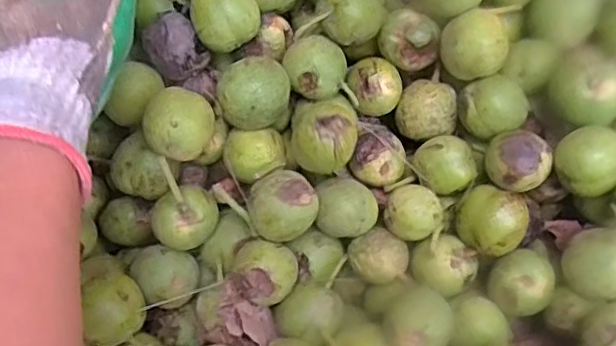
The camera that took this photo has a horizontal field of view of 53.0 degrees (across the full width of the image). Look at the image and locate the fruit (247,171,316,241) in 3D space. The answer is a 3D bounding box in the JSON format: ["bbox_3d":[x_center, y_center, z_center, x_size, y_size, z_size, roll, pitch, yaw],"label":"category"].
[{"bbox_3d":[-0.017,0.028,0.424,0.045,0.047,0.042,0,55,0],"label":"fruit"}]

